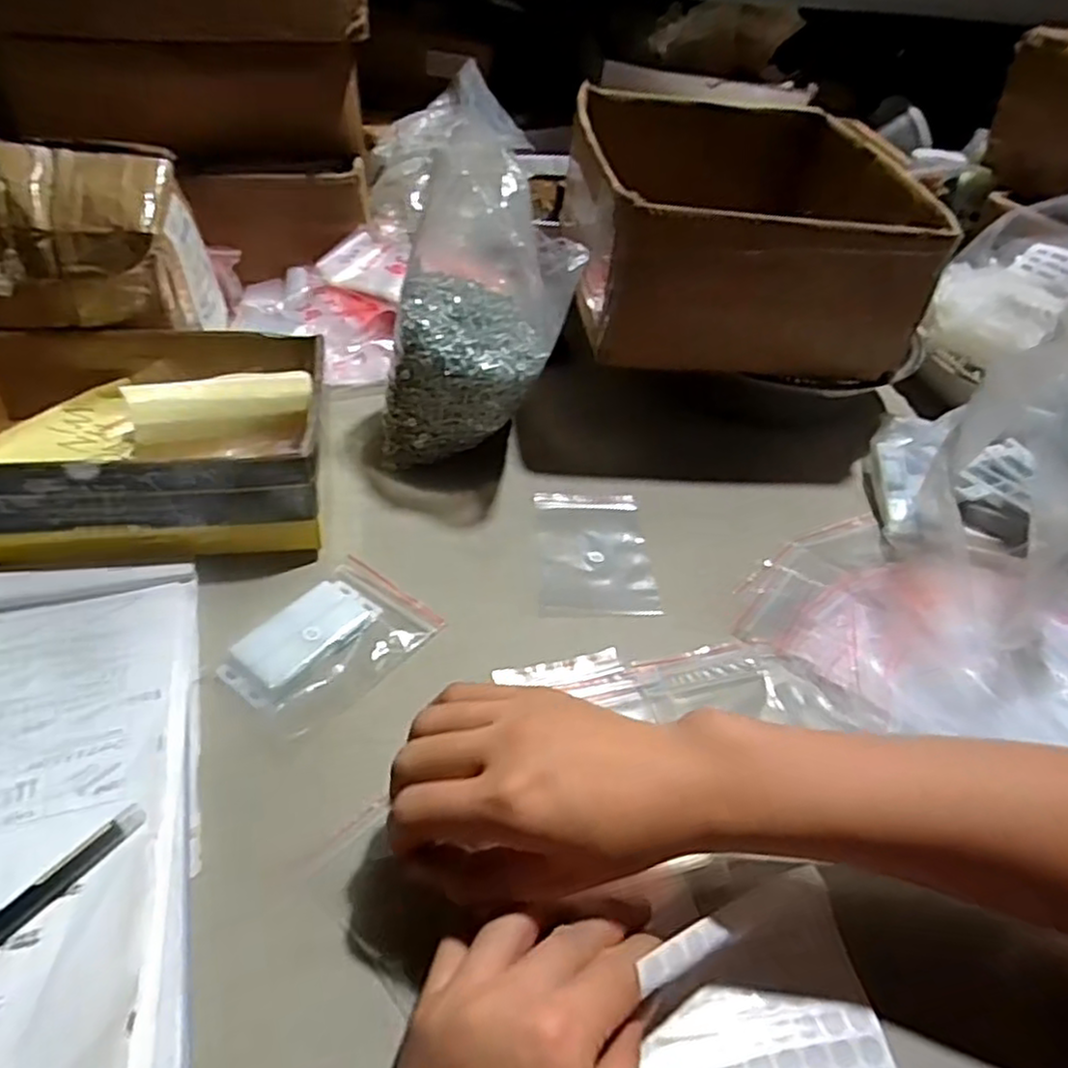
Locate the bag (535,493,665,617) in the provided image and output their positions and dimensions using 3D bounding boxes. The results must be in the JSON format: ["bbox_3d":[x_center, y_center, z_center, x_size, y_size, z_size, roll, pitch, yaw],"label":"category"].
[{"bbox_3d":[0.043,0.011,0.515,0.079,0.004,0.116,2,43,-5],"label":"bag"}]

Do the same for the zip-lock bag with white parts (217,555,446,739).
[{"bbox_3d":[-0.119,0.061,0.428,0.075,0.010,0.111,29,47,23],"label":"zip-lock bag with white parts"}]

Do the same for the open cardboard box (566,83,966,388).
[{"bbox_3d":[0.168,-0.266,0.630,0.256,0.134,0.297,3,43,-4],"label":"open cardboard box"}]

